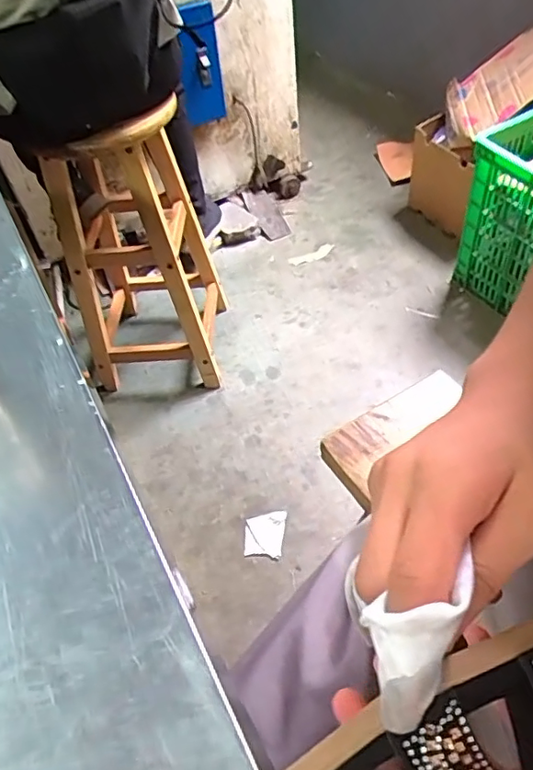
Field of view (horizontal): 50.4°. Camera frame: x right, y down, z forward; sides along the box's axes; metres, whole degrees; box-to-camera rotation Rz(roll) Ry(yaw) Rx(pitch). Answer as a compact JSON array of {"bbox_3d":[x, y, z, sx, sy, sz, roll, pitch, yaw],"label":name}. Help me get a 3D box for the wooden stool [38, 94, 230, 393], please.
[{"bbox_3d":[-0.284,-0.310,1.222,0.326,0.605,0.339,-4,49,0],"label":"wooden stool"}]

